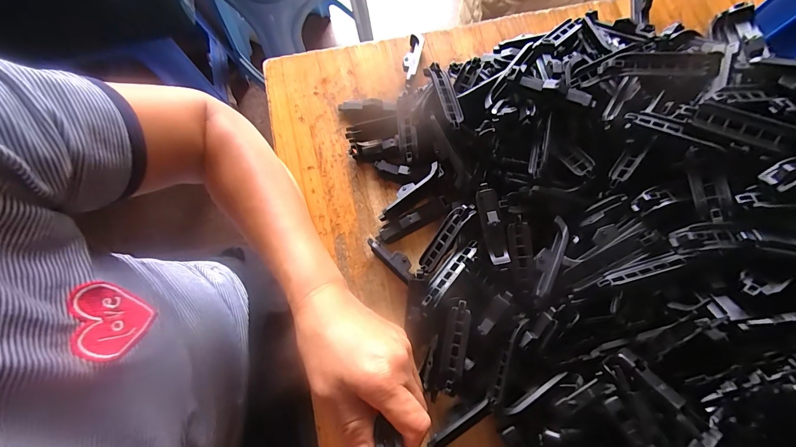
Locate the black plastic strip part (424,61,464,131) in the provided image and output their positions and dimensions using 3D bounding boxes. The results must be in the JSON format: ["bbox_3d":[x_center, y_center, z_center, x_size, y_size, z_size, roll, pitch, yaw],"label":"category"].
[{"bbox_3d":[0.045,-0.117,0.307,0.019,0.011,0.070,-18,77,-5],"label":"black plastic strip part"}]

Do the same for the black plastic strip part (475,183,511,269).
[{"bbox_3d":[0.082,0.002,0.288,0.017,0.017,0.073,-11,77,-4],"label":"black plastic strip part"}]

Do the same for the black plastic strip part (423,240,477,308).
[{"bbox_3d":[0.044,0.041,0.285,0.015,0.017,0.068,39,79,8],"label":"black plastic strip part"}]

